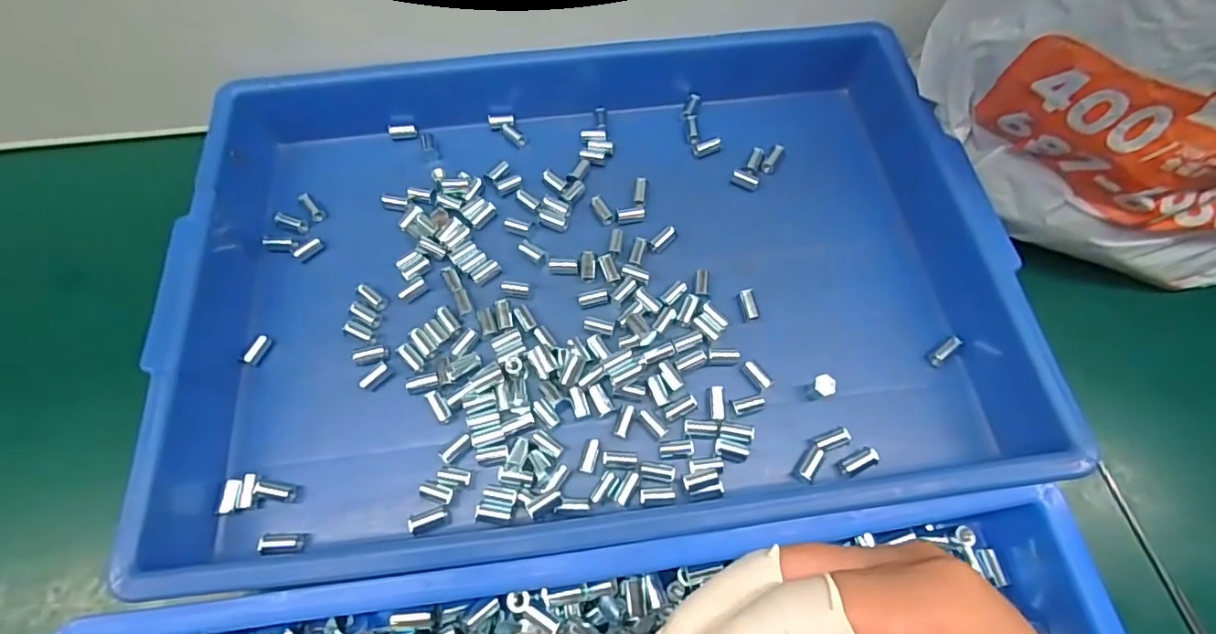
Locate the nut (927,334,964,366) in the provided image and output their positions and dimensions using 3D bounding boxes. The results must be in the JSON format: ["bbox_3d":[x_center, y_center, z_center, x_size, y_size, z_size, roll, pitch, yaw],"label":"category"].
[{"bbox_3d":[0.183,0.017,0.294,0.021,0.006,0.008,-41,73,-2],"label":"nut"}]

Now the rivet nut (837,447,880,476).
[{"bbox_3d":[0.124,0.072,0.271,0.018,0.009,0.008,-25,70,-10],"label":"rivet nut"}]

